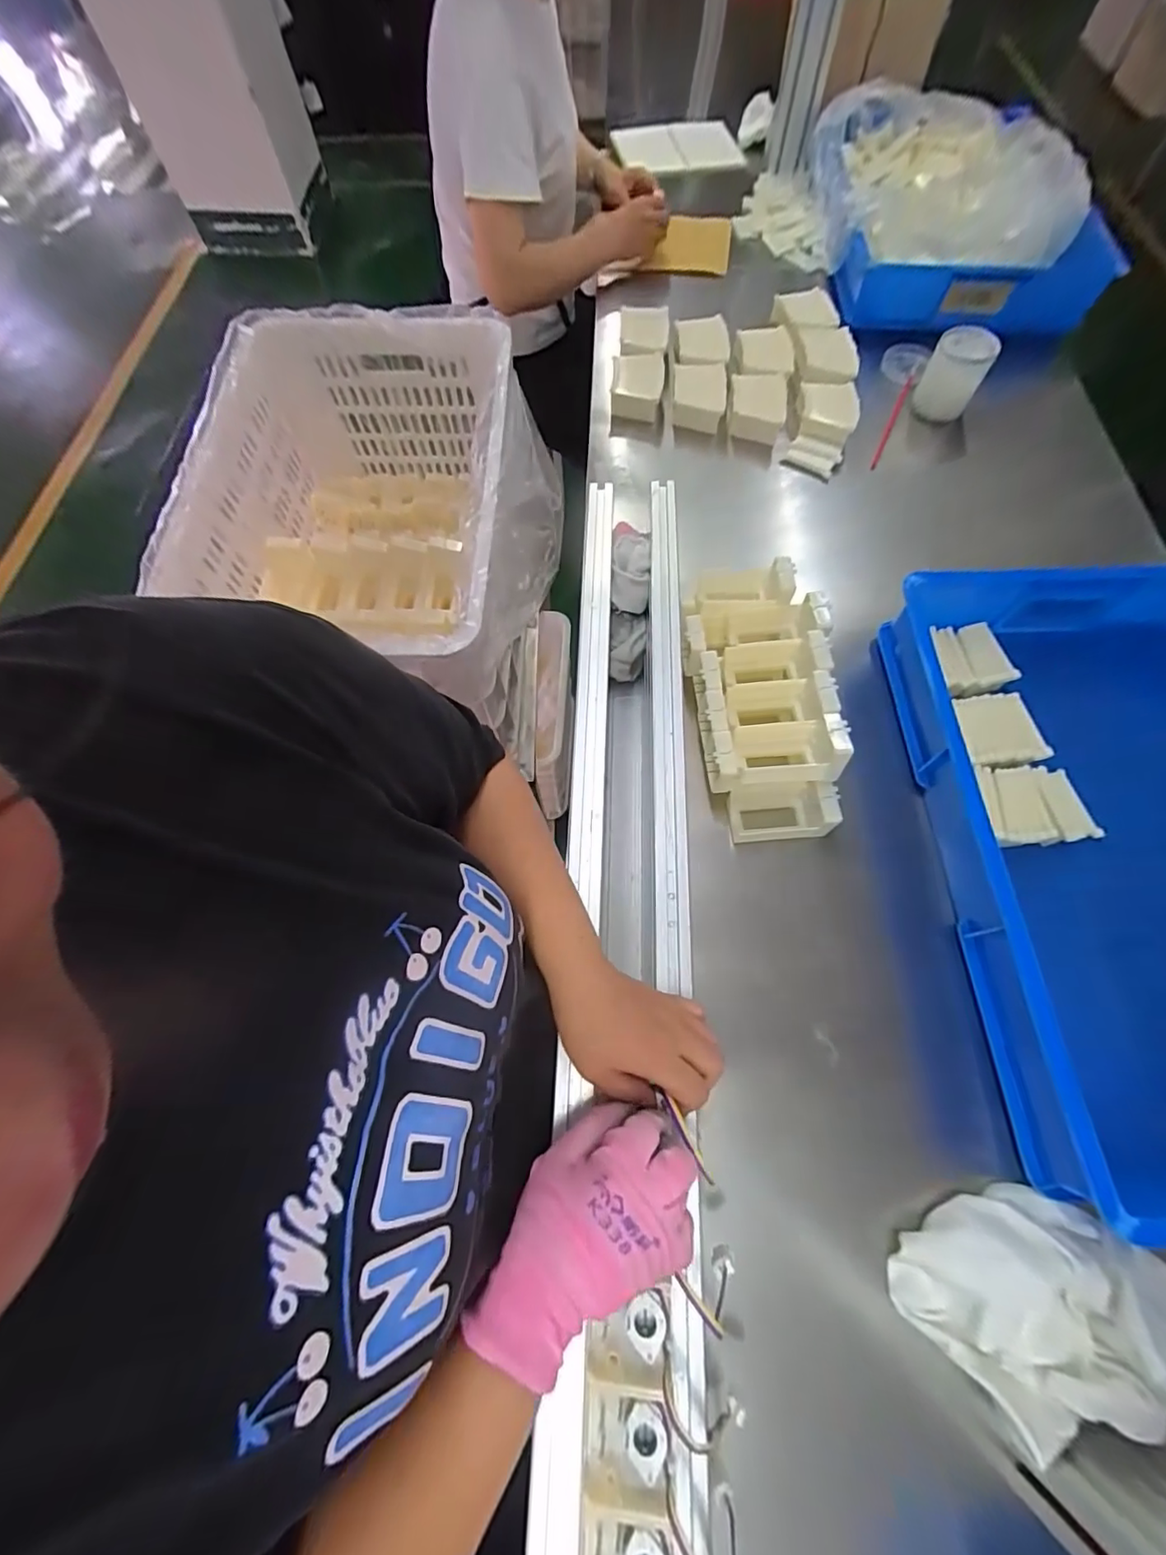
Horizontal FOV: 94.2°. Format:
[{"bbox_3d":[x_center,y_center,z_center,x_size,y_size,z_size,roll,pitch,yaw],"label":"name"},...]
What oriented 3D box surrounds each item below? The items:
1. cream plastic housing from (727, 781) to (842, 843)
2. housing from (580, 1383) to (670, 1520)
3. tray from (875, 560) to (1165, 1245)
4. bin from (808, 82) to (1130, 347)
[{"bbox_3d":[0.209,0.036,0.574,0.099,0.061,0.056,-2,67,0],"label":"cream plastic housing"},{"bbox_3d":[0.024,0.383,0.314,0.048,0.024,0.051,1,67,2],"label":"housing"},{"bbox_3d":[0.581,0.073,0.554,0.423,0.156,0.588,0,67,1],"label":"tray"},{"bbox_3d":[0.634,-1.054,0.973,0.372,0.172,0.647,-2,67,1],"label":"bin"}]

